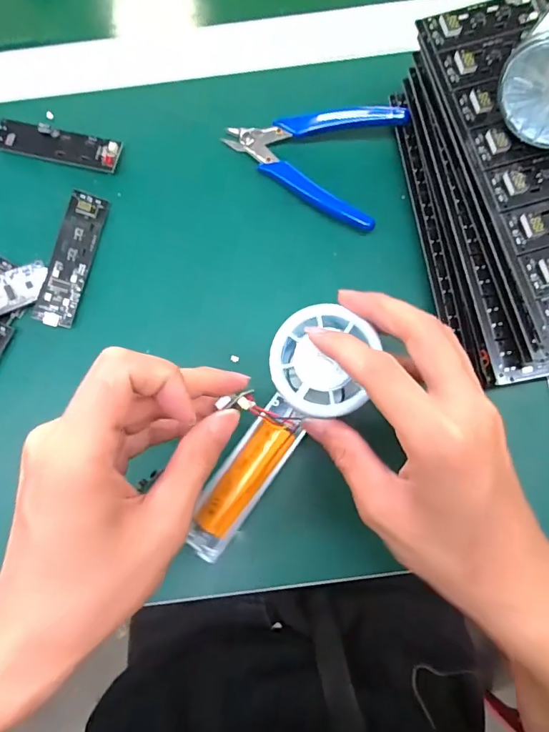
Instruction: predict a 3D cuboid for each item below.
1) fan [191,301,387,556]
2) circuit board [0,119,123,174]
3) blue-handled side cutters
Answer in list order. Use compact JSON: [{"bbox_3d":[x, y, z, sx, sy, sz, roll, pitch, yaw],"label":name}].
[{"bbox_3d":[0.001,0.037,0.240,0.050,0.026,0.146,31,102,7],"label":"fan"},{"bbox_3d":[-0.151,-0.153,0.317,0.088,0.013,0.024,16,81,4],"label":"circuit board"},{"bbox_3d":[0.032,-0.153,0.309,0.115,0.016,0.081,30,83,6],"label":"blue-handled side cutters"}]

